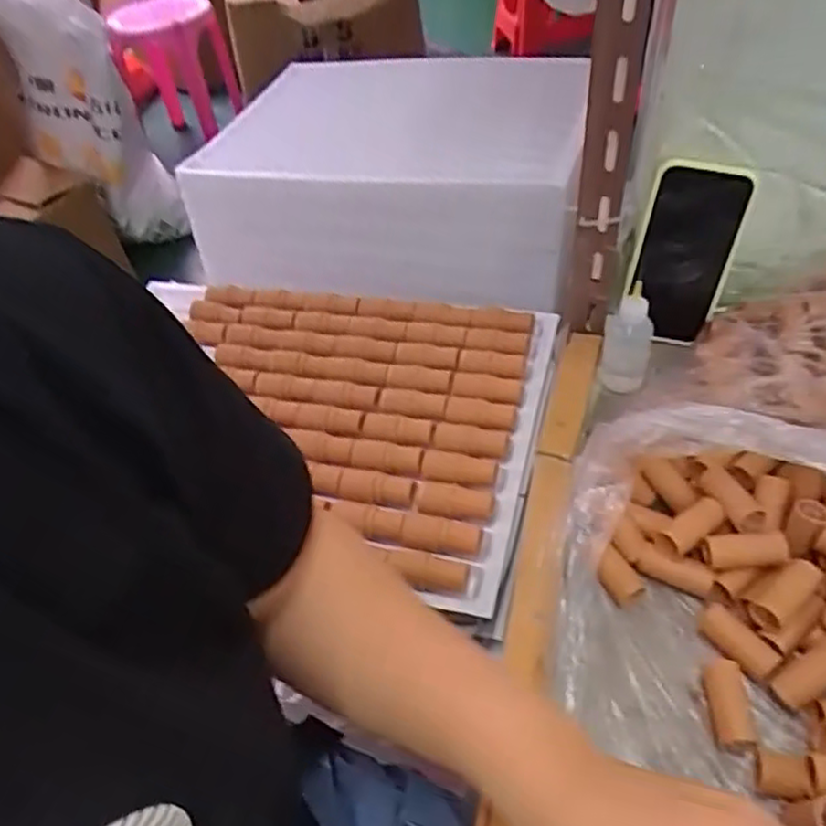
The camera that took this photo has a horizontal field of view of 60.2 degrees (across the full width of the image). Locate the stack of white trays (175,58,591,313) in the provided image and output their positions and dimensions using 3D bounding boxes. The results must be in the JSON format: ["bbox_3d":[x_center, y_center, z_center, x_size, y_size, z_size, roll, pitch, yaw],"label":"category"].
[{"bbox_3d":[-0.006,-0.307,0.886,0.473,0.155,0.365,9,48,15],"label":"stack of white trays"}]

